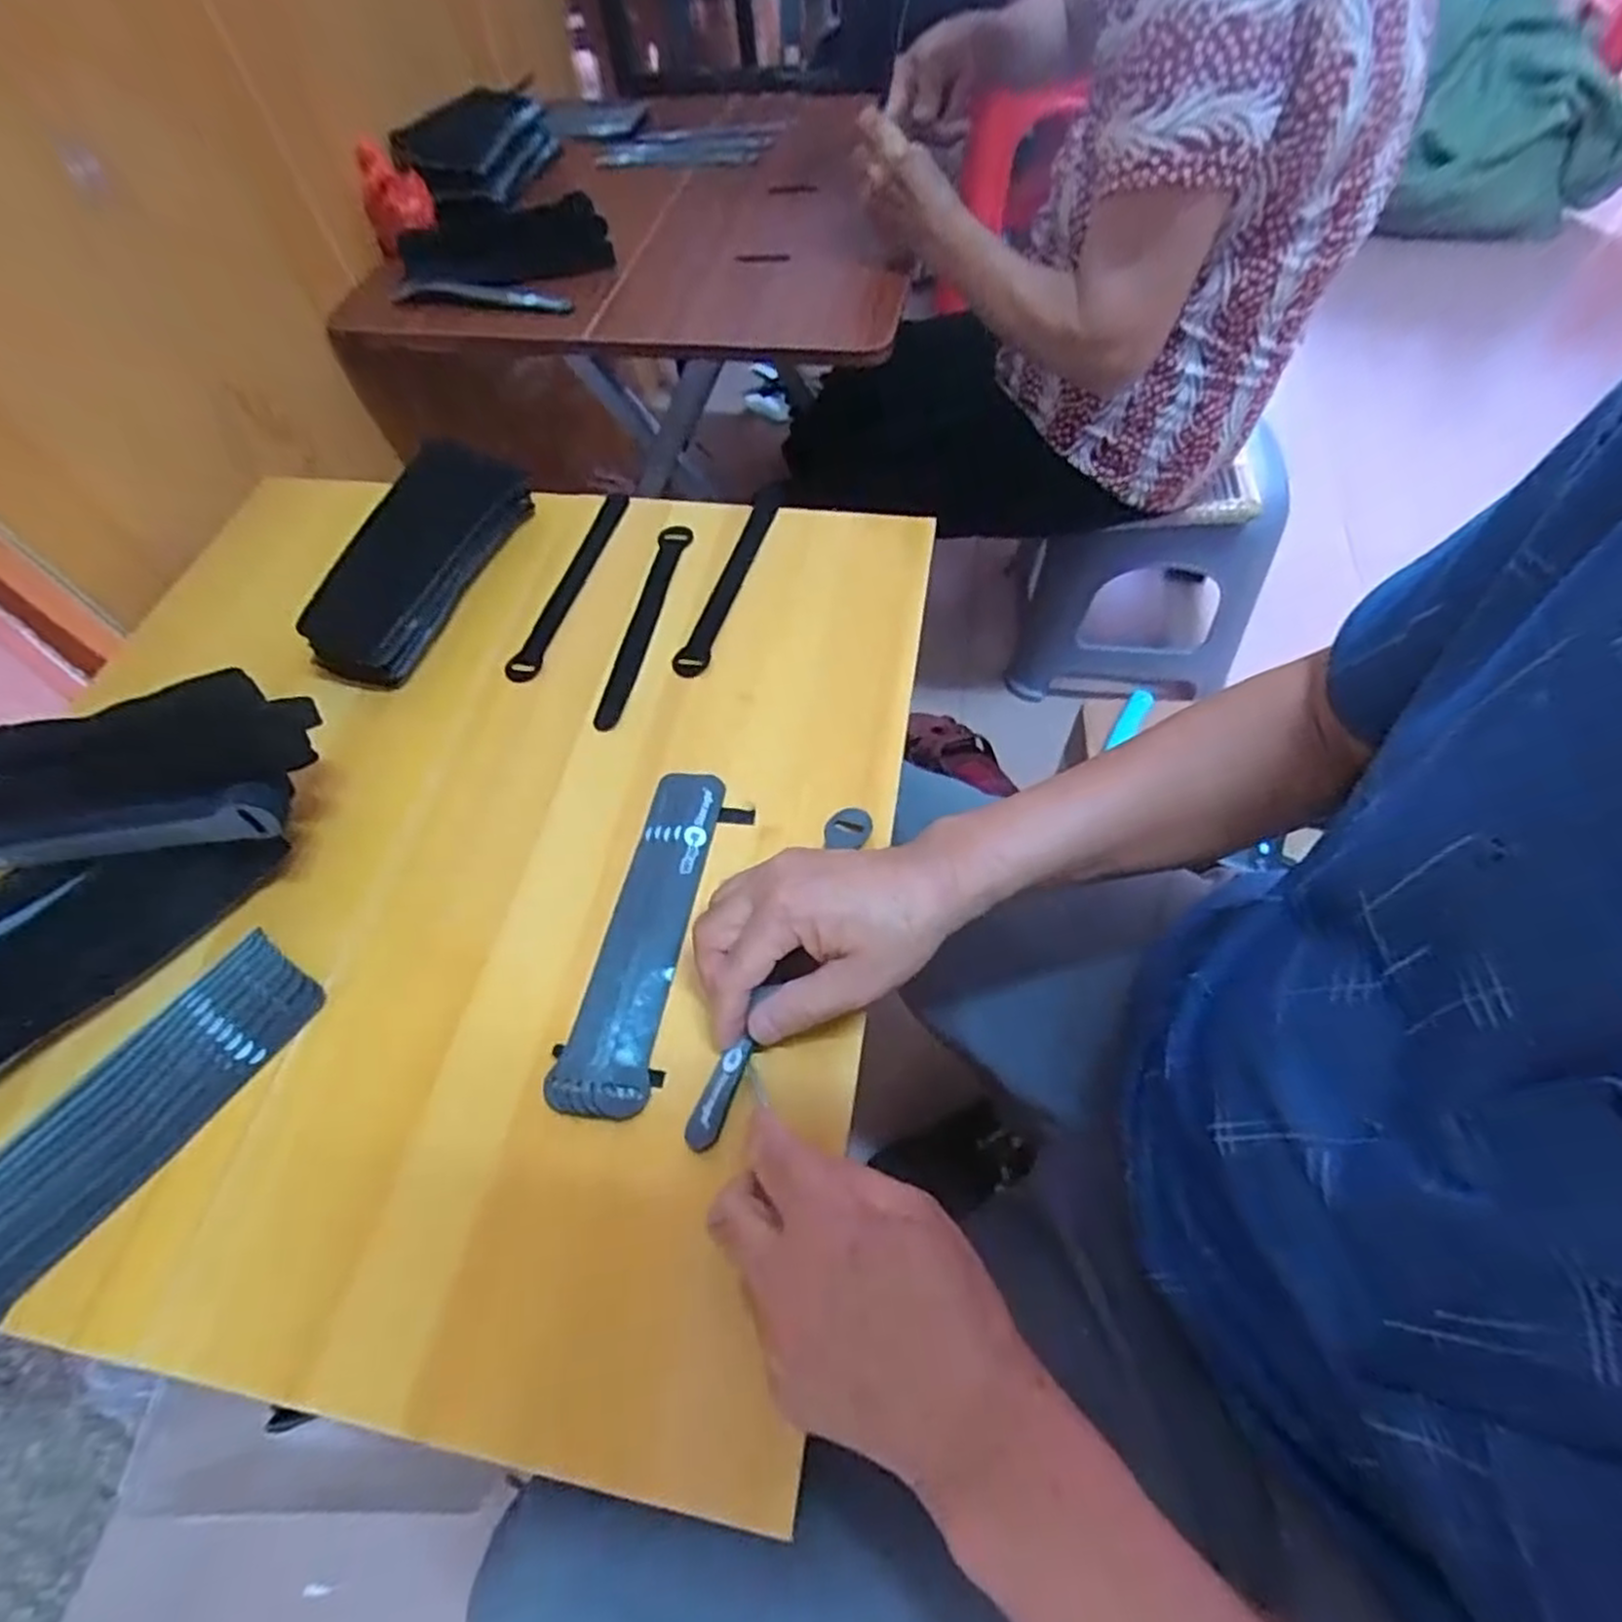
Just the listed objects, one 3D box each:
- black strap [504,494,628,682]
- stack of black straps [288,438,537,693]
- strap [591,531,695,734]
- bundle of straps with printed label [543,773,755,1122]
[{"bbox_3d":[-0.182,-0.175,0.577,0.027,0.006,0.189,12,63,13],"label":"black strap"},{"bbox_3d":[-0.272,-0.177,0.540,0.066,0.064,0.201,26,76,18],"label":"stack of black straps"},{"bbox_3d":[-0.124,-0.143,0.559,0.023,0.010,0.200,14,59,-2],"label":"strap"},{"bbox_3d":[-0.090,0.067,0.425,0.060,0.013,0.199,11,61,10],"label":"bundle of straps with printed label"}]

